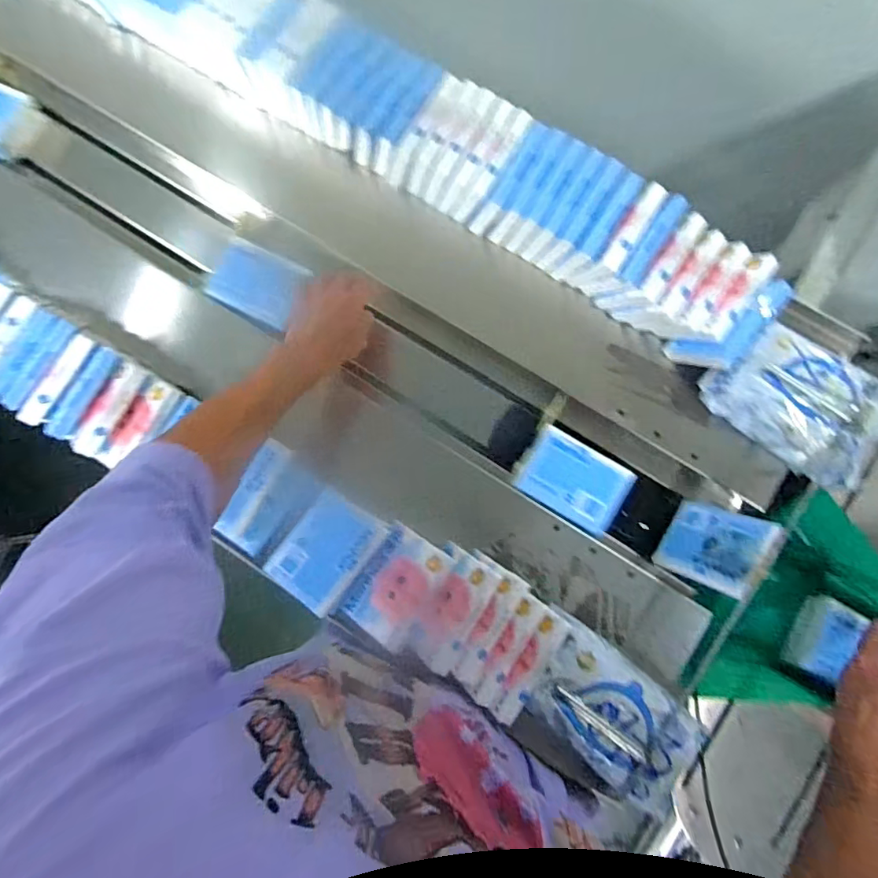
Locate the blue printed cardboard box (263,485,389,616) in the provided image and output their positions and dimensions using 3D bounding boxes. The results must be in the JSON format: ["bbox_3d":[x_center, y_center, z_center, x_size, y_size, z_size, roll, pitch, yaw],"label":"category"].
[{"bbox_3d":[-0.126,0.124,0.608,0.089,0.029,0.116,34,87,5],"label":"blue printed cardboard box"}]

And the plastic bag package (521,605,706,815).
[{"bbox_3d":[0.168,0.277,0.535,0.165,0.037,0.112,38,88,5],"label":"plastic bag package"}]

